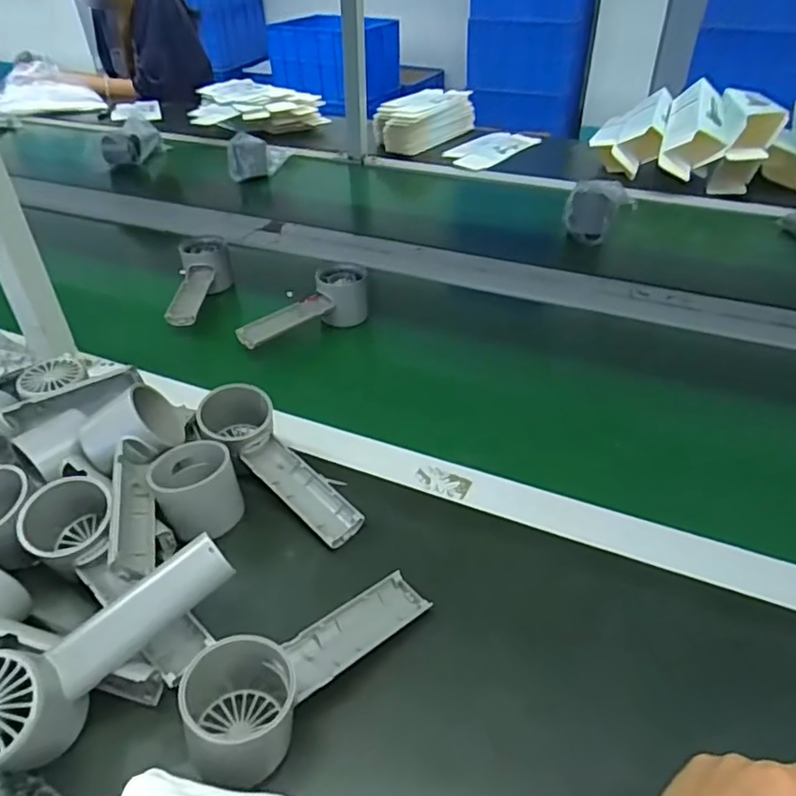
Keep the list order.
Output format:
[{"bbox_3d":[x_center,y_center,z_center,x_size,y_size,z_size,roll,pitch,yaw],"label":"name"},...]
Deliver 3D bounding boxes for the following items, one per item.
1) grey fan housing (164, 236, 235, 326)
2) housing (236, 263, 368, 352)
[{"bbox_3d":[-0.232,-0.134,0.705,0.055,0.052,0.156,-5,39,-3],"label":"grey fan housing"},{"bbox_3d":[-0.103,-0.094,0.651,0.157,0.052,0.053,-26,45,-26],"label":"housing"}]

